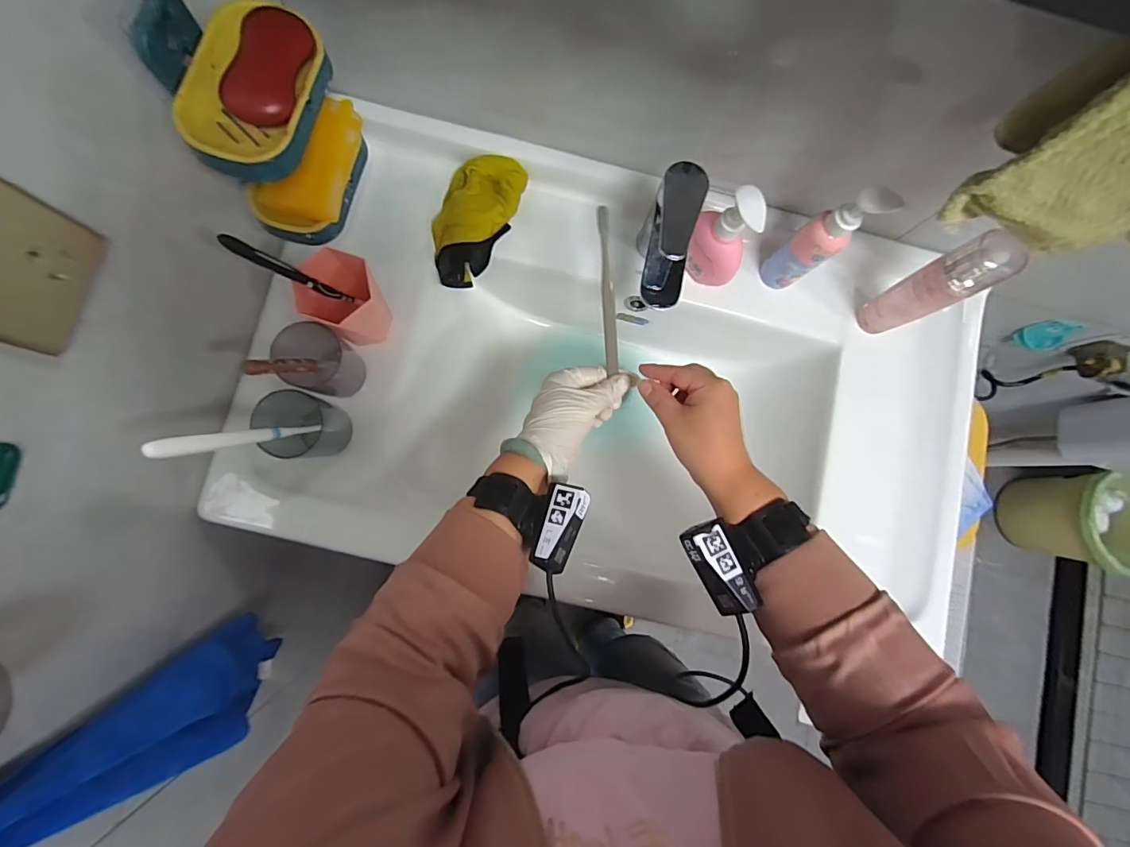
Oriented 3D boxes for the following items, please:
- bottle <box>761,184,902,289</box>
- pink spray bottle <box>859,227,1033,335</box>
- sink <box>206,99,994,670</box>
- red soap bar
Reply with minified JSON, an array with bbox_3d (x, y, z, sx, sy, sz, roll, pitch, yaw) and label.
[{"bbox_3d":[0.257,-0.184,0.489,0.041,0.159,0.044,-41,87,-8],"label":"bottle"},{"bbox_3d":[0.364,-0.134,0.485,0.033,0.166,0.044,-24,85,-7],"label":"pink spray bottle"},{"bbox_3d":[0.085,-0.025,0.591,0.717,0.166,0.448,13,82,-2],"label":"sink"},{"bbox_3d":[-0.213,-0.258,0.348,0.043,0.016,0.082,14,82,-2],"label":"red soap bar"}]

